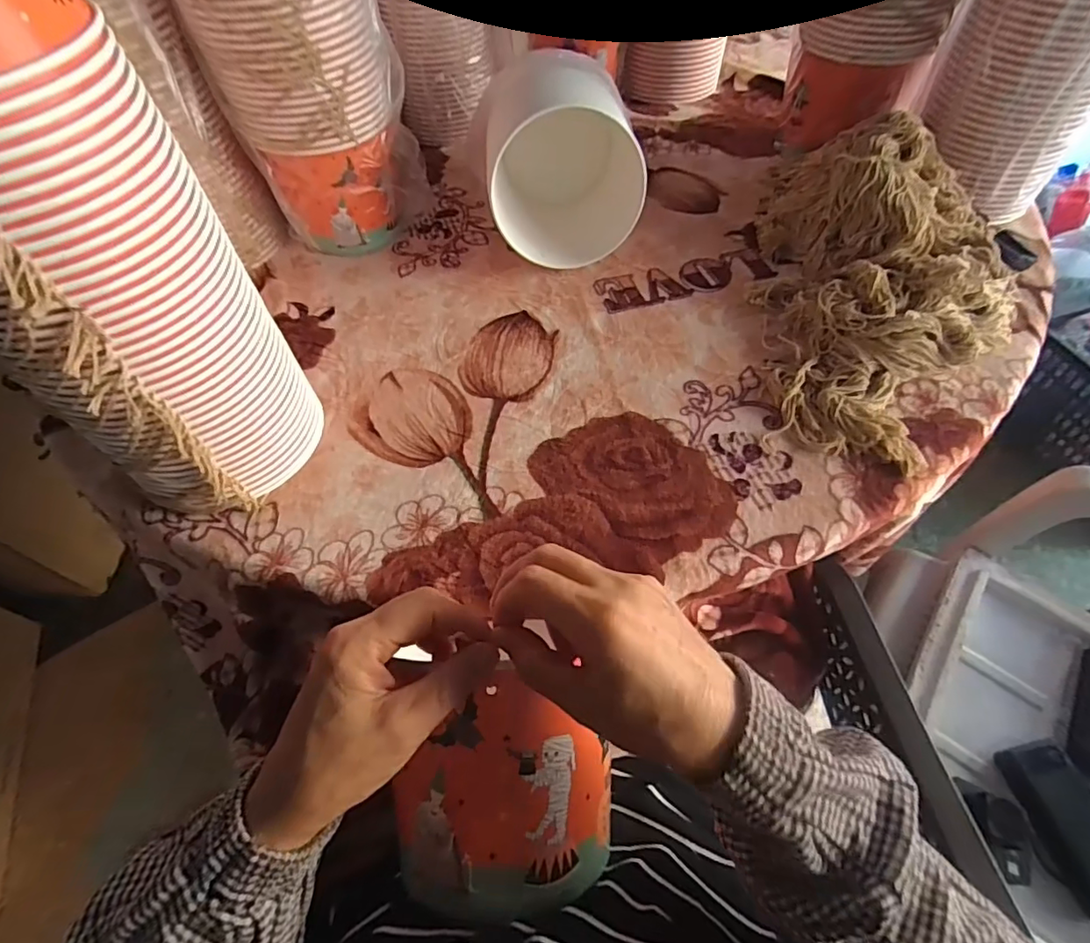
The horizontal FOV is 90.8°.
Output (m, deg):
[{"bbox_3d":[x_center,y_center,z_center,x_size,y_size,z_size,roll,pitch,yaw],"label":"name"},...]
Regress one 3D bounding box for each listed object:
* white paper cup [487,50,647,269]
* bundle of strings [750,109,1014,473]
[{"bbox_3d":[0.030,-0.349,0.617,0.182,0.162,0.160,-3,55,2],"label":"white paper cup"},{"bbox_3d":[0.353,-0.219,0.543,0.245,0.107,0.457,10,57,11],"label":"bundle of strings"}]

